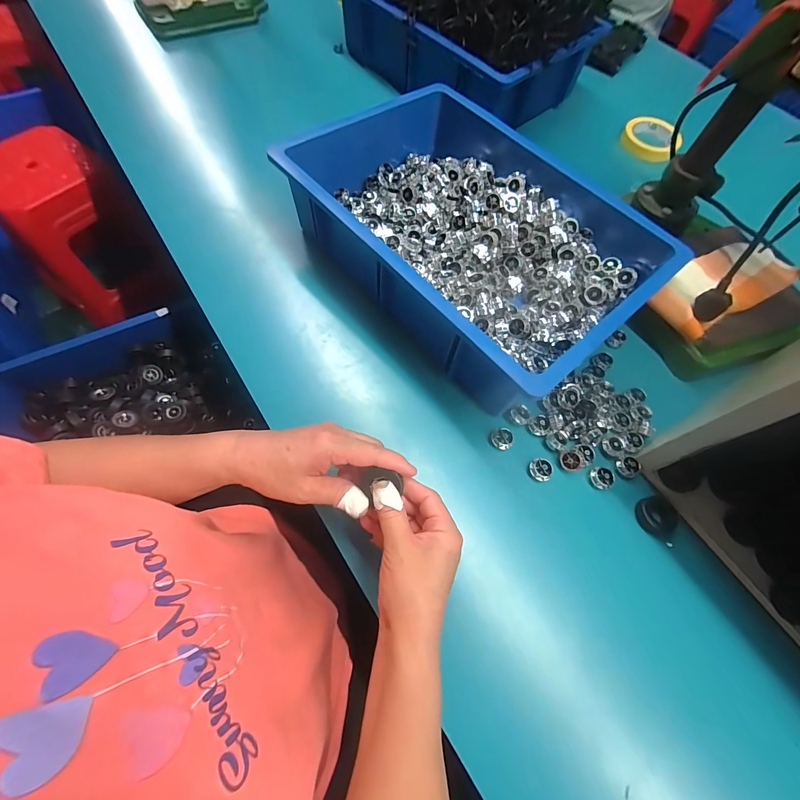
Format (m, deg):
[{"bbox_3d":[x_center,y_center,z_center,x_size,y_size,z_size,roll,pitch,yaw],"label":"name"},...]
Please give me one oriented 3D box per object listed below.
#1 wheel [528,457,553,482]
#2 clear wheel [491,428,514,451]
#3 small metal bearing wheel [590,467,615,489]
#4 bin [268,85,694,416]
[{"bbox_3d":[0.154,0.078,0.398,0.023,0.016,0.025,1,65,-3],"label":"wheel"},{"bbox_3d":[0.117,0.044,0.412,0.021,0.013,0.024,-34,72,-17],"label":"clear wheel"},{"bbox_3d":[0.224,0.086,0.400,0.021,0.015,0.024,-16,67,-10],"label":"small metal bearing wheel"},{"bbox_3d":[0.082,-0.239,0.483,0.323,0.103,0.483,-37,72,-18],"label":"bin"}]

